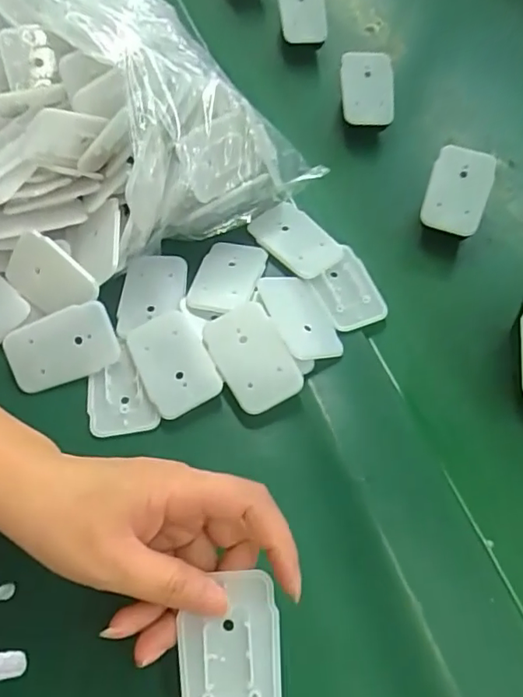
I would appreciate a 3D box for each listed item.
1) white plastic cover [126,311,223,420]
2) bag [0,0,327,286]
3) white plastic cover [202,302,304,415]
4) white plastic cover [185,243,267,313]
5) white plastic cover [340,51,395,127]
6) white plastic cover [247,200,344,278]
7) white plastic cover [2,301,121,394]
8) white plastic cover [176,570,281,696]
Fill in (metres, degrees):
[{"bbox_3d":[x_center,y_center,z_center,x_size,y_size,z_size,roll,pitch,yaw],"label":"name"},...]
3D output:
[{"bbox_3d":[-0.057,0.009,0.353,0.044,0.013,0.068,-24,64,-13],"label":"white plastic cover"},{"bbox_3d":[-0.154,-0.186,0.403,0.275,0.114,0.288,-25,64,-14],"label":"bag"},{"bbox_3d":[-0.006,0.005,0.346,0.044,0.007,0.069,-33,68,8],"label":"white plastic cover"},{"bbox_3d":[-0.024,-0.049,0.380,0.043,0.009,0.060,12,61,6],"label":"white plastic cover"},{"bbox_3d":[0.087,-0.215,0.453,0.045,0.016,0.056,0,90,-7],"label":"white plastic cover"},{"bbox_3d":[0.025,-0.078,0.390,0.041,0.010,0.061,-38,69,-15],"label":"white plastic cover"},{"bbox_3d":[-0.130,0.000,0.355,0.071,0.005,0.044,-21,98,0],"label":"white plastic cover"},{"bbox_3d":[-0.014,0.138,0.246,0.044,0.004,0.068,-4,76,-1],"label":"white plastic cover"}]

